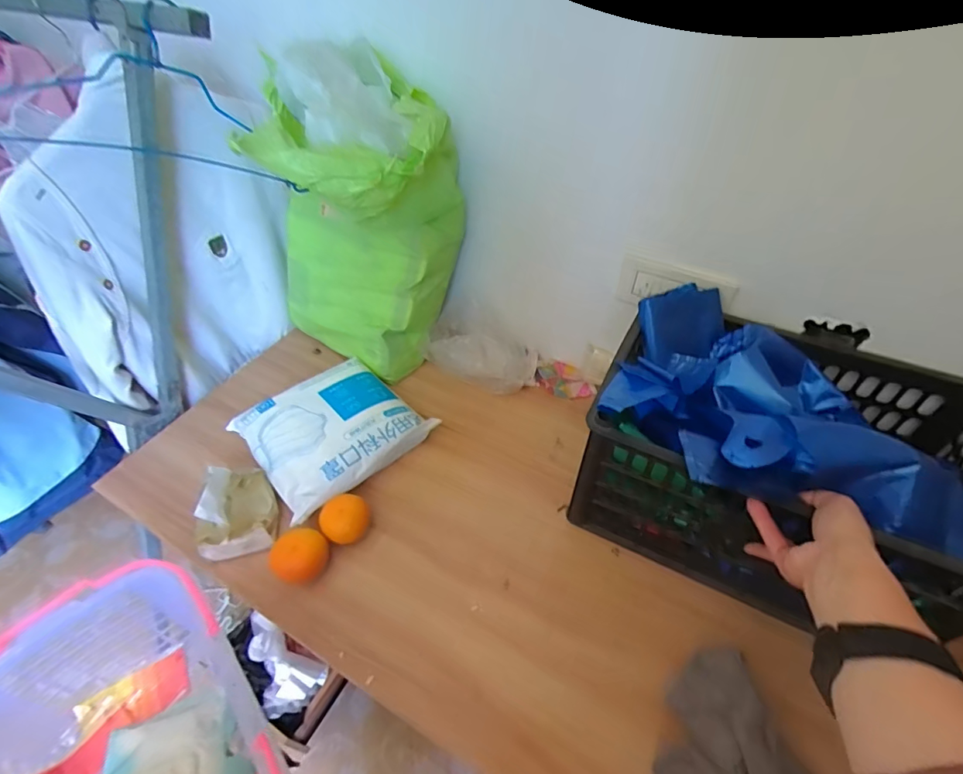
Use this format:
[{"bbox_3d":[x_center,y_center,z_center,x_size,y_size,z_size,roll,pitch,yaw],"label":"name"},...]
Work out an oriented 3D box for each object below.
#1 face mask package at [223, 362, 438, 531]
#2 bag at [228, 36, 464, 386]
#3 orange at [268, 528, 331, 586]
[{"bbox_3d":[-0.243,0.067,0.776,0.249,0.057,0.226,-35,56,-28],"label":"face mask package"},{"bbox_3d":[-0.216,-0.240,0.754,0.296,0.499,0.221,29,52,10],"label":"bag"},{"bbox_3d":[-0.245,0.225,0.635,0.069,0.051,0.063,0,47,0],"label":"orange"}]

